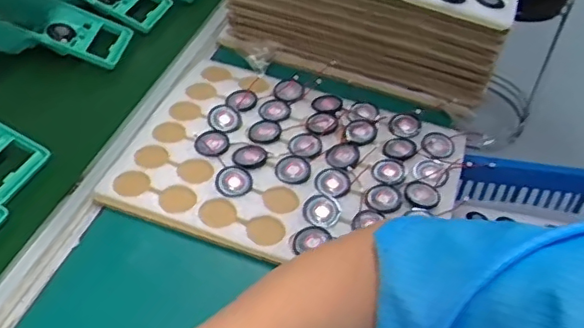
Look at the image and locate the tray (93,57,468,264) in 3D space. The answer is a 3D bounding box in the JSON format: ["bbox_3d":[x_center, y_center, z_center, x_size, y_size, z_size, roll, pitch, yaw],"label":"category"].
[{"bbox_3d":[0.003,-0.003,0.606,0.316,0.032,0.245,17,42,11],"label":"tray"}]

